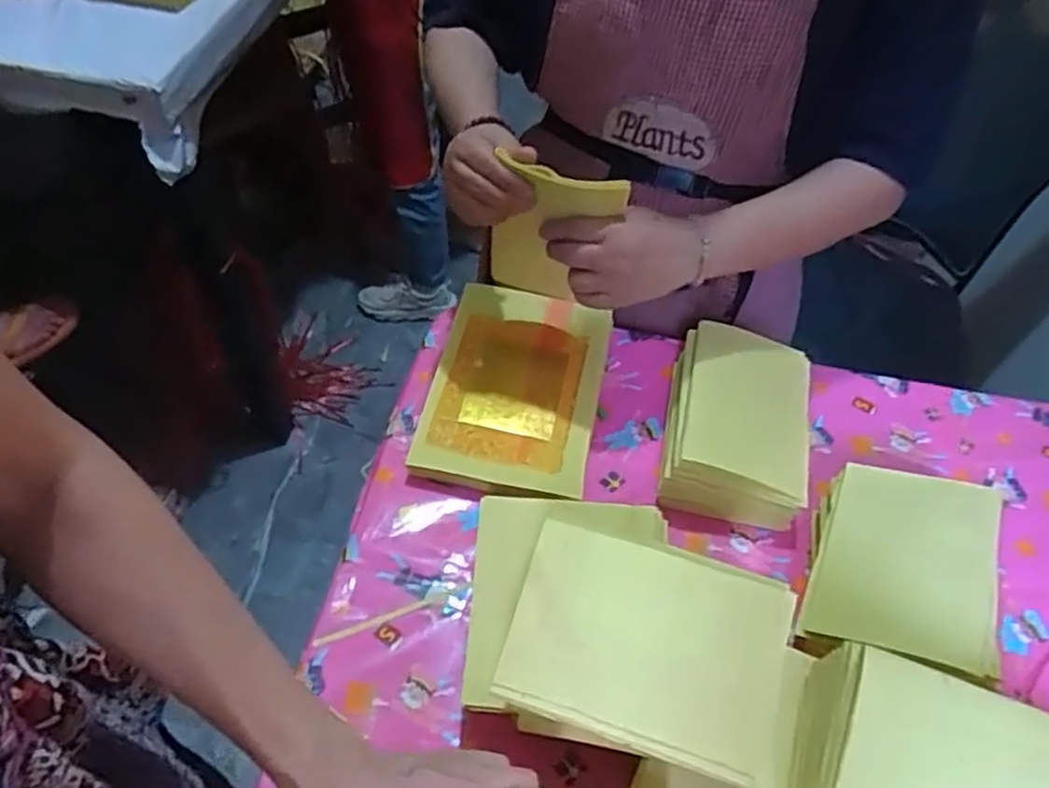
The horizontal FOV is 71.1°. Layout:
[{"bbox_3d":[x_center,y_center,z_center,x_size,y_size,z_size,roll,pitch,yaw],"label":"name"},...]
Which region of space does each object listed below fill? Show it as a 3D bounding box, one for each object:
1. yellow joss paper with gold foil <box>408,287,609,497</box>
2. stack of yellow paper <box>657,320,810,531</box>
[{"bbox_3d":[-0.009,-0.010,0.723,0.162,0.030,0.222,11,52,5],"label":"yellow joss paper with gold foil"},{"bbox_3d":[0.199,0.028,0.690,0.124,0.079,0.163,13,52,6],"label":"stack of yellow paper"}]

